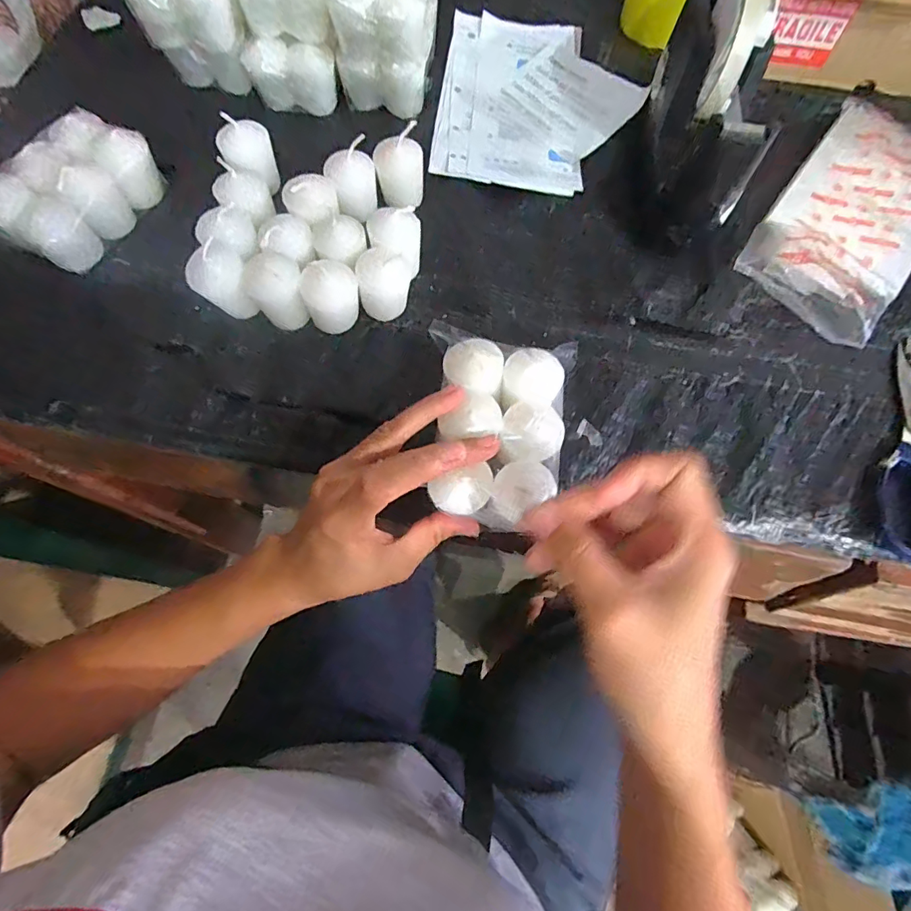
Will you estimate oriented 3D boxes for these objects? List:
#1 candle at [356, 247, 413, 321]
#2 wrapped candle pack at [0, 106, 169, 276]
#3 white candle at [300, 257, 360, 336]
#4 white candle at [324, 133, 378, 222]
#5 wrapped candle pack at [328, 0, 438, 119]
[{"bbox_3d":[-0.053,-0.124,0.342,0.031,0.048,0.035,34,72,11],"label":"candle"},{"bbox_3d":[-0.287,-0.196,0.361,0.066,0.050,0.119,30,71,9],"label":"wrapped candle pack"},{"bbox_3d":[-0.087,-0.112,0.339,0.037,0.042,0.032,-27,72,-12],"label":"white candle"},{"bbox_3d":[-0.079,-0.209,0.368,0.036,0.045,0.033,-12,70,-6],"label":"white candle"},{"bbox_3d":[-0.058,-0.361,0.398,0.078,0.087,0.108,2,69,-1],"label":"wrapped candle pack"}]

